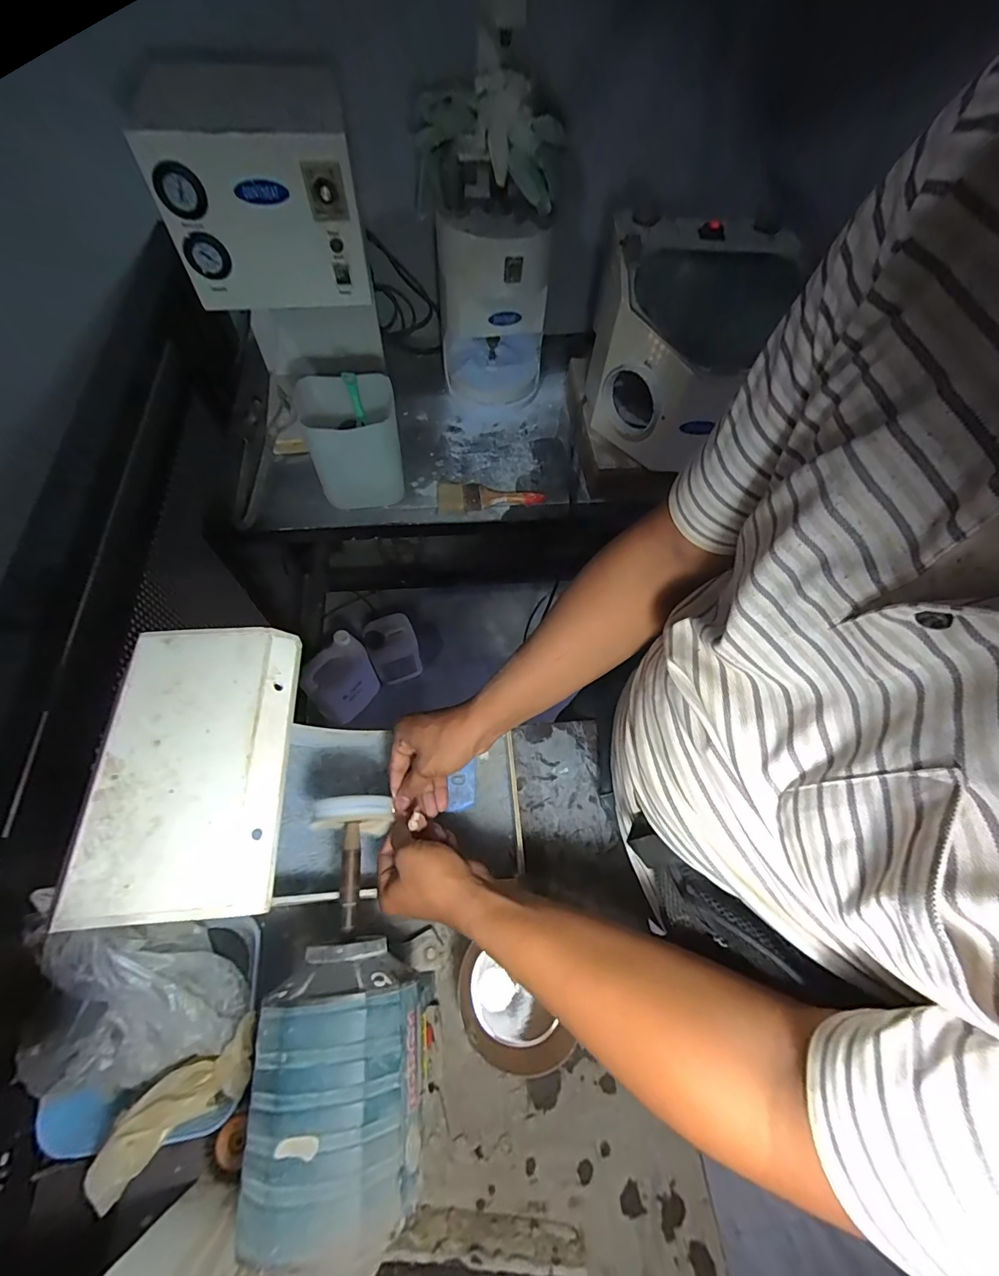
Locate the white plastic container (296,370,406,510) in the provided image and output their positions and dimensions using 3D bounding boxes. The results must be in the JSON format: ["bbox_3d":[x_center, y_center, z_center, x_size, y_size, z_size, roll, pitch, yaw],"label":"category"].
[{"bbox_3d":[-0.244,-0.329,0.808,0.150,0.174,0.126,-19,64,-14],"label":"white plastic container"}]

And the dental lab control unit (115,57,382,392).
[{"bbox_3d":[-0.339,-0.590,0.782,0.248,0.413,0.257,-9,62,-8],"label":"dental lab control unit"}]

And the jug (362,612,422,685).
[{"bbox_3d":[-0.315,0.036,1.401,0.138,0.195,0.123,-23,65,-15],"label":"jug"}]

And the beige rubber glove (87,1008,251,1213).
[{"bbox_3d":[-0.291,0.428,0.437,0.146,0.051,0.053,-33,69,-20],"label":"beige rubber glove"}]

